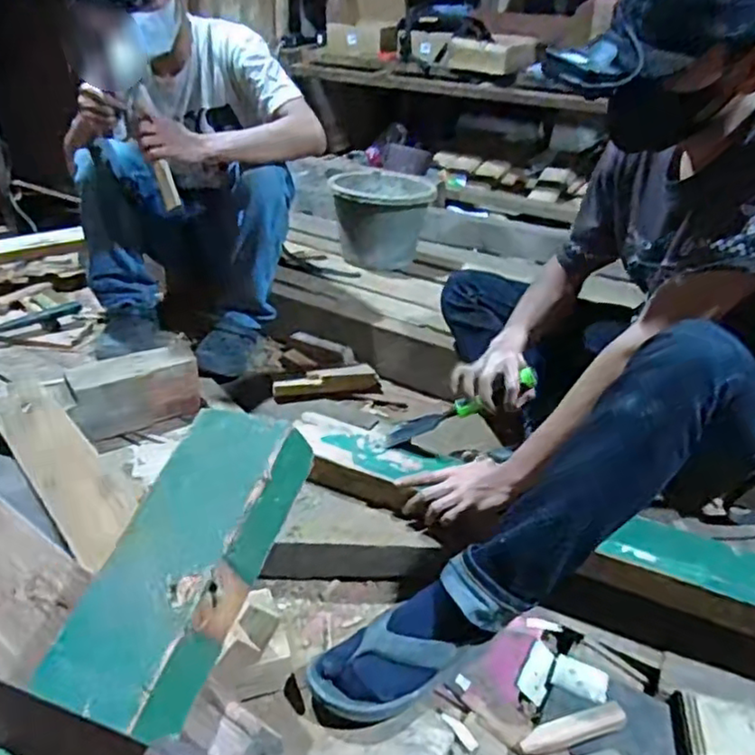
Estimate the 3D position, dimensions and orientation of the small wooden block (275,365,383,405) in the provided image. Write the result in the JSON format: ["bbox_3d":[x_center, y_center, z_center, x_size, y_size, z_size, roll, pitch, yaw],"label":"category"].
[{"bbox_3d":[-0.106,0.013,1.386,0.231,0.053,0.047,-4,34,-12],"label":"small wooden block"}]

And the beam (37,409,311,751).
[{"bbox_3d":[-0.266,0.381,0.332,0.111,0.045,0.883,15,57,16],"label":"beam"}]

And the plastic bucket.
[{"bbox_3d":[0.009,-0.435,1.761,0.268,0.221,0.268,3,33,-2],"label":"plastic bucket"}]

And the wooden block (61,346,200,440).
[{"bbox_3d":[-0.465,0.020,1.233,0.223,0.128,0.105,-15,38,-26],"label":"wooden block"}]

